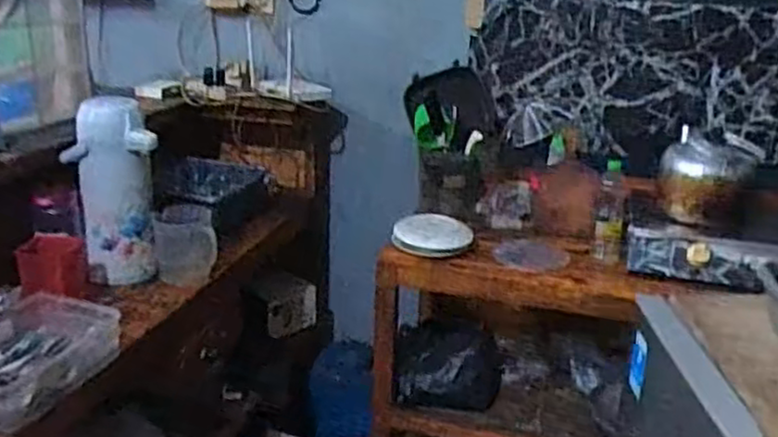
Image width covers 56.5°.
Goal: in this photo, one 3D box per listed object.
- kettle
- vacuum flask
[{"bbox_3d":[0.766,-0.109,1.735,0.209,0.211,0.218,10,22,21],"label":"kettle"},{"bbox_3d":[-0.540,-0.044,1.423,0.142,0.381,0.116,-9,23,-27],"label":"vacuum flask"}]

